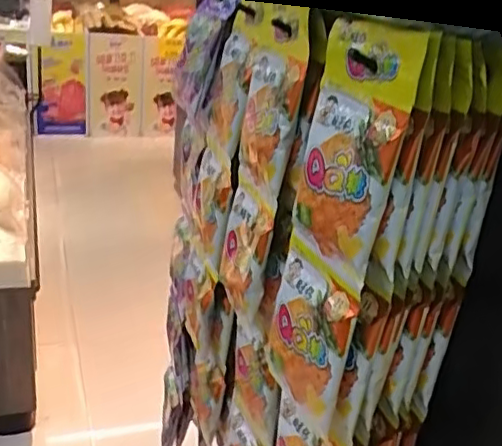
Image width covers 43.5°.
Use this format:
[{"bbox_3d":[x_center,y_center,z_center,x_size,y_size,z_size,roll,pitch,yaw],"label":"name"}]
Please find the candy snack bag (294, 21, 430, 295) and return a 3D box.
[{"bbox_3d":[0.060,-0.042,0.382,0.015,0.149,0.085,3,16,-30],"label":"candy snack bag"}]

